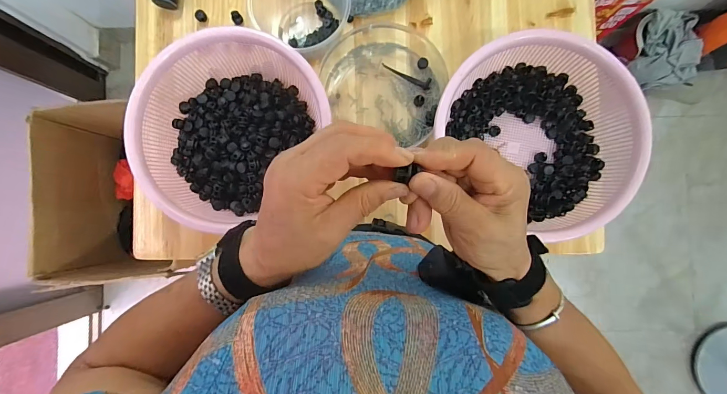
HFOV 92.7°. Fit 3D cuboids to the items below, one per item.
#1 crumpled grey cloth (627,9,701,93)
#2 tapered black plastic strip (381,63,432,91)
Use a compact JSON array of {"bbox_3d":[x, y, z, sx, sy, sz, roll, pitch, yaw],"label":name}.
[{"bbox_3d":[1.059,-0.505,1.205,0.255,0.082,0.258,-1,87,1],"label":"crumpled grey cloth"},{"bbox_3d":[0.070,-0.199,0.569,0.086,0.012,0.019,25,88,2],"label":"tapered black plastic strip"}]

